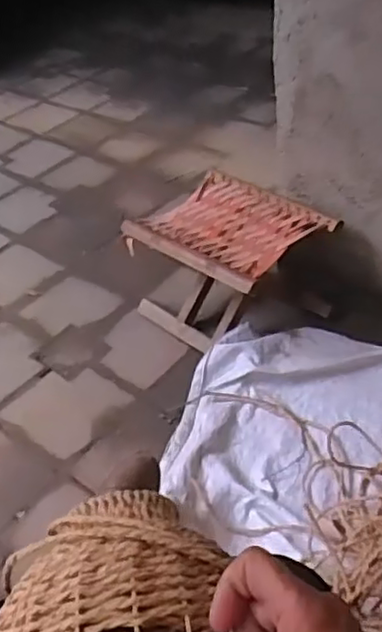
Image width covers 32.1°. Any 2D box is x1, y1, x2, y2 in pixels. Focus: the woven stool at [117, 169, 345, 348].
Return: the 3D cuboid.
[{"bbox_3d":[0.078,-0.088,1.319,0.307,0.238,0.258,27,51,34],"label":"woven stool"}]

